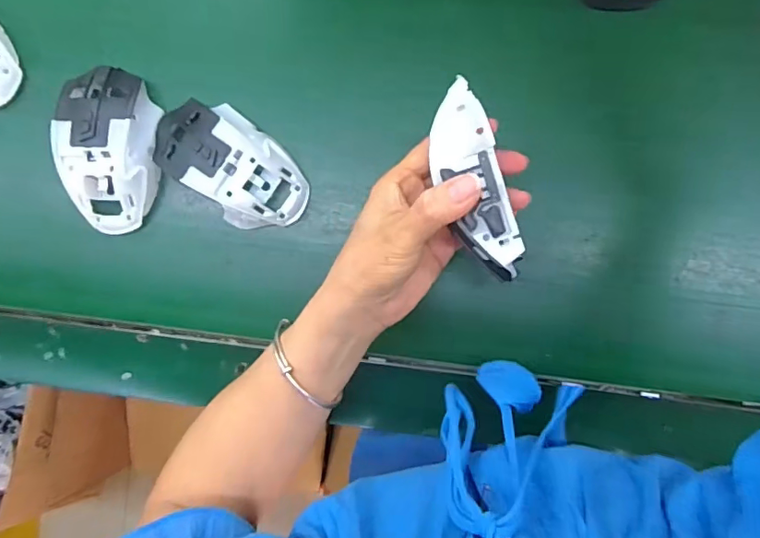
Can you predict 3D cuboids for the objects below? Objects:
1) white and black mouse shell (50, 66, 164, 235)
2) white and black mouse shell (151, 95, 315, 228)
[{"bbox_3d":[-0.199,-0.087,0.381,0.067,0.040,0.119,4,91,1],"label":"white and black mouse shell"},{"bbox_3d":[-0.109,-0.075,0.374,0.115,0.037,0.066,39,91,0],"label":"white and black mouse shell"}]

